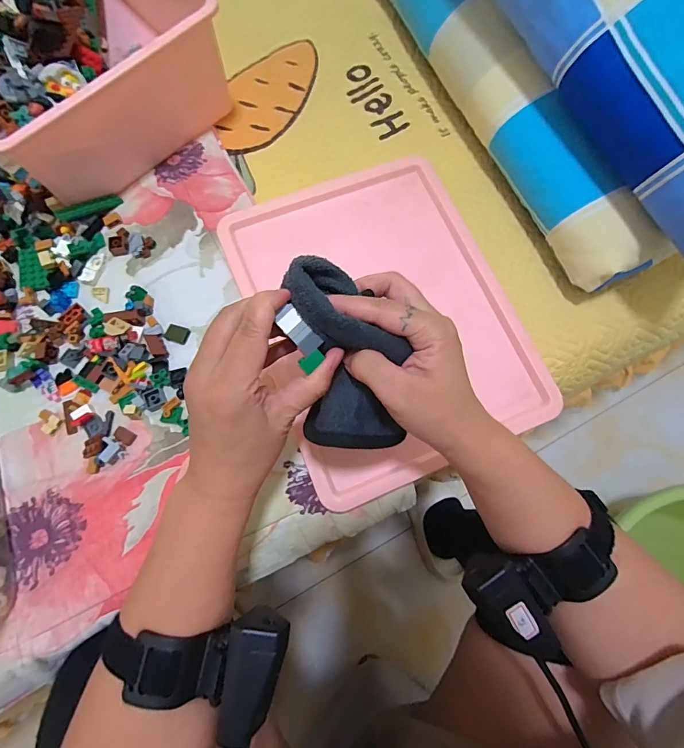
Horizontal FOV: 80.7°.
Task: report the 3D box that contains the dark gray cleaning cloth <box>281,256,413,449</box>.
[{"bbox_3d":[0.002,-0.012,0.265,0.071,0.031,0.128,-15,103,-5],"label":"dark gray cleaning cloth"}]

